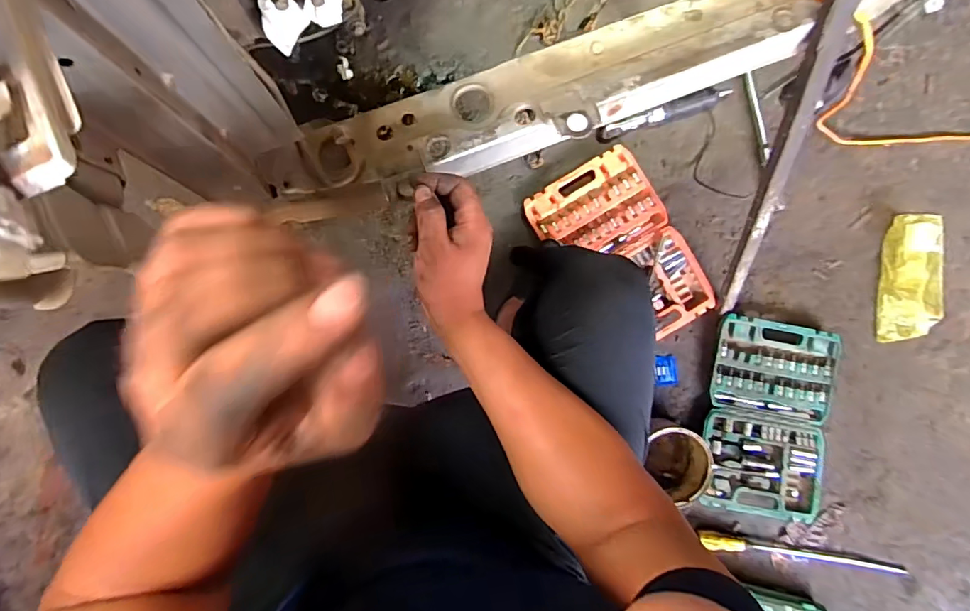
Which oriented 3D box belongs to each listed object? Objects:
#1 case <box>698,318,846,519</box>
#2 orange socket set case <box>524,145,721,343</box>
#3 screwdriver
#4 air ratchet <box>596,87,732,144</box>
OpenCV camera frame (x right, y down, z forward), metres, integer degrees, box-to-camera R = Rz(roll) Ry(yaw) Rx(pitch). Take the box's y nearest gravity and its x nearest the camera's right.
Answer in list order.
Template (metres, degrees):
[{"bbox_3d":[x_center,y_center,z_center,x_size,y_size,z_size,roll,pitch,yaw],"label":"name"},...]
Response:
[{"bbox_3d":[0.598,0.237,1.040,0.255,0.046,0.391,11,87,-2],"label":"case"},{"bbox_3d":[0.290,-0.111,1.046,0.243,0.037,0.393,-32,89,-3],"label":"orange socket set case"},{"bbox_3d":[0.662,0.523,1.034,0.440,0.032,0.030,11,87,-2],"label":"screwdriver"},{"bbox_3d":[0.384,-0.408,1.054,0.298,0.034,0.037,-21,88,-3],"label":"air ratchet"}]

